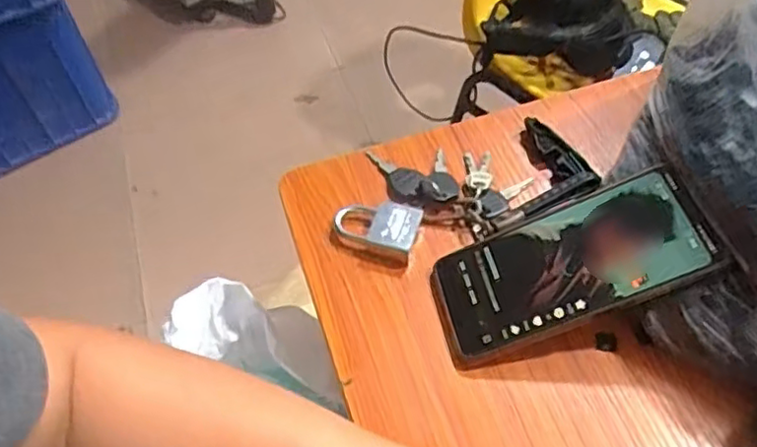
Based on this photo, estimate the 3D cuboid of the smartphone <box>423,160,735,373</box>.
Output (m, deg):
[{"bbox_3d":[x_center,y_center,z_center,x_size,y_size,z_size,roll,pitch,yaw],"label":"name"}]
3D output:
[{"bbox_3d":[0.115,0.026,0.402,0.167,0.014,0.081,-25,54,12],"label":"smartphone"}]

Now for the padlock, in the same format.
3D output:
[{"bbox_3d":[-0.001,0.001,0.455,0.059,0.019,0.036,15,57,13],"label":"padlock"}]

